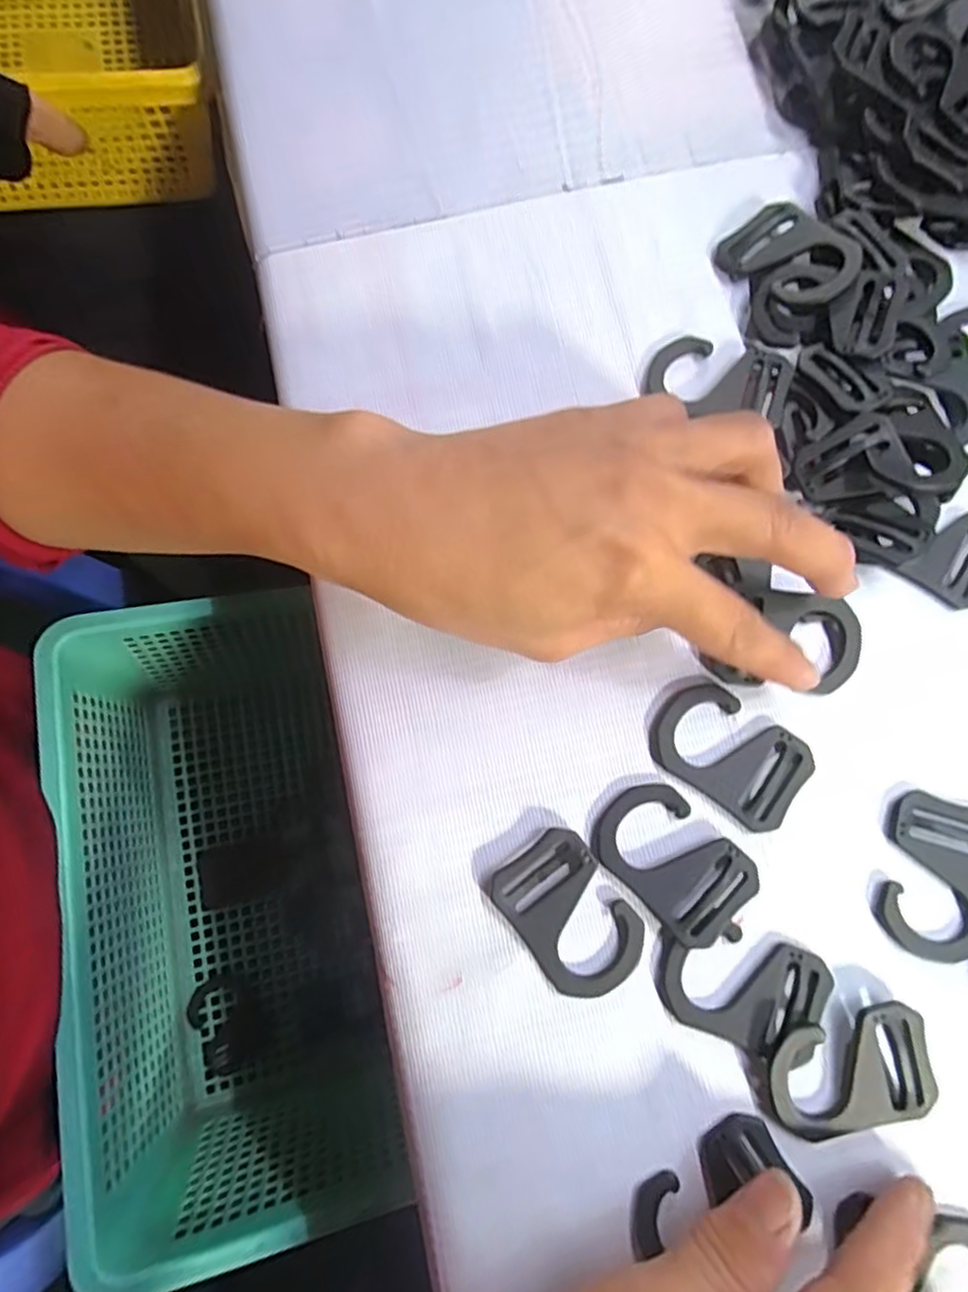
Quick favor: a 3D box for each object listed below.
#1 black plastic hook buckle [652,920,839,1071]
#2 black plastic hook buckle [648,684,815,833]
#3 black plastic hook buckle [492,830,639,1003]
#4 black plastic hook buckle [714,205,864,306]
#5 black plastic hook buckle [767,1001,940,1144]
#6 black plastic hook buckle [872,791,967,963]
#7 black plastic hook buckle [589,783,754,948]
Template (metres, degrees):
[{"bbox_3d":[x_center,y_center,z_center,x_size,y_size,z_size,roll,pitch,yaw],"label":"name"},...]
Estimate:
[{"bbox_3d":[0.080,0.106,0.200,0.051,0.007,0.033,19,79,5],"label":"black plastic hook buckle"},{"bbox_3d":[0.082,0.035,0.216,0.050,0.004,0.033,32,80,7],"label":"black plastic hook buckle"},{"bbox_3d":[0.028,0.086,0.205,0.033,0.006,0.049,-36,80,-7],"label":"black plastic hook buckle"},{"bbox_3d":[0.116,-0.148,0.244,0.035,0.005,0.049,-47,66,1],"label":"black plastic hook buckle"},{"bbox_3d":[0.110,0.128,0.194,0.050,0.008,0.033,-13,78,-2],"label":"black plastic hook buckle"},{"bbox_3d":[0.146,0.075,0.207,0.034,0.004,0.049,16,78,4],"label":"black plastic hook buckle"},{"bbox_3d":[0.060,0.068,0.207,0.048,0.006,0.033,43,82,9],"label":"black plastic hook buckle"}]

